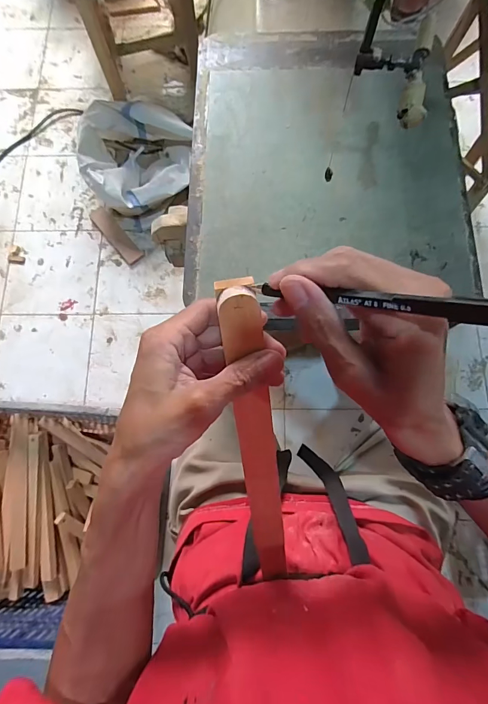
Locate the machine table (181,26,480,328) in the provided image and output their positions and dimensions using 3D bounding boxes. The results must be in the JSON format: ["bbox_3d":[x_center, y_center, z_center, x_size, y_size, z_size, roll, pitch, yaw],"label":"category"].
[{"bbox_3d":[0.112,-0.264,0.507,0.362,0.036,0.456,1,78,1],"label":"machine table"}]

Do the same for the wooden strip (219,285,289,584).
[{"bbox_3d":[0.012,0.080,0.269,0.024,0.006,0.258,-8,116,-1],"label":"wooden strip"}]

